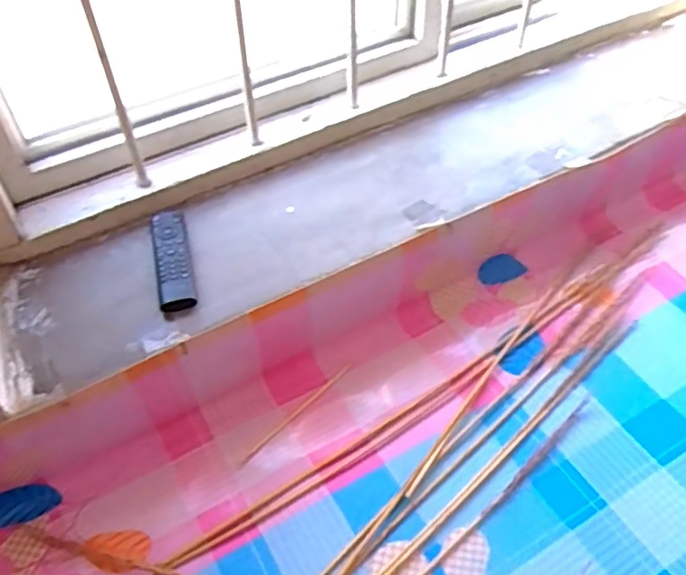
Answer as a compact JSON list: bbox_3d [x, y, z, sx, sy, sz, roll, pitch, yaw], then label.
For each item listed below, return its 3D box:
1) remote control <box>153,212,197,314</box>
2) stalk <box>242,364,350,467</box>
[{"bbox_3d":[-0.218,-0.040,0.804,0.042,0.022,0.168,-11,50,-9],"label":"remote control"},{"bbox_3d":[-0.059,0.168,0.841,0.010,0.007,0.197,36,58,27],"label":"stalk"}]

